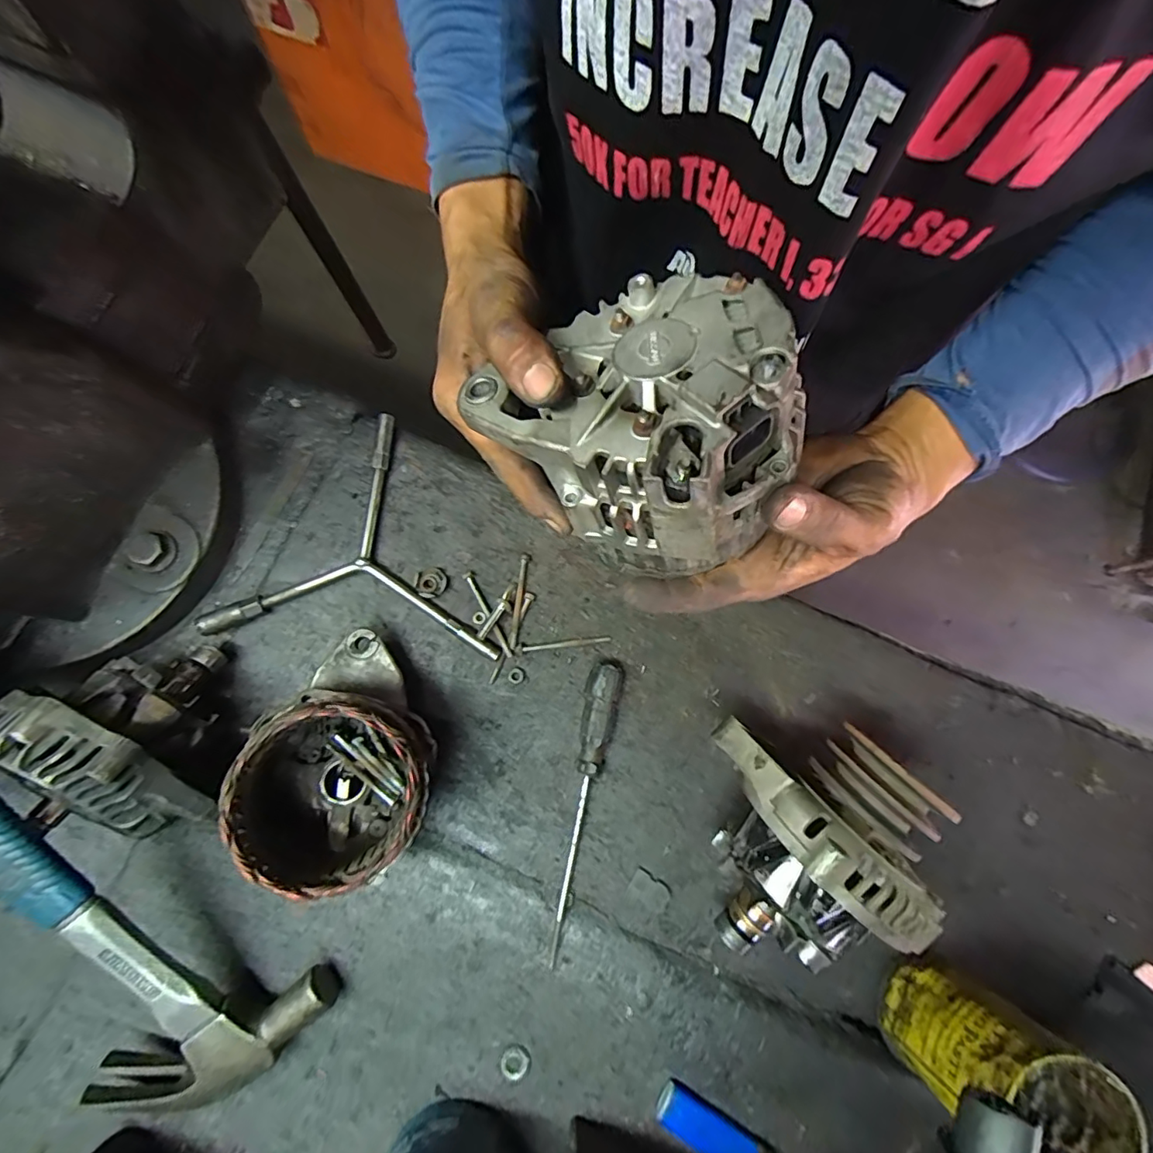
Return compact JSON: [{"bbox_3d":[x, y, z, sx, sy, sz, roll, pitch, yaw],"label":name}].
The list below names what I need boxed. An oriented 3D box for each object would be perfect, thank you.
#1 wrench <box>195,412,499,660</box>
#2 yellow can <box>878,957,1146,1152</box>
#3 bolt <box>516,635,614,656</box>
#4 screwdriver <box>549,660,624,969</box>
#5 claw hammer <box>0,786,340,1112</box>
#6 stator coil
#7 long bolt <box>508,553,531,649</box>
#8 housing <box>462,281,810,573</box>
[{"bbox_3d":[-0.177,-0.037,0.436,0.228,0.019,0.196,1,78,1],"label":"wrench"},{"bbox_3d":[0.254,0.299,0.328,0.075,0.111,0.073,30,80,7],"label":"yellow can"},{"bbox_3d":[-0.011,0.053,0.429,0.076,0.008,0.009,-9,77,-3],"label":"bolt"},{"bbox_3d":[0.005,0.167,0.395,0.027,0.023,0.210,11,78,3],"label":"screwdriver"},{"bbox_3d":[-0.302,0.189,0.316,0.133,0.041,0.333,-34,106,-8],"label":"claw hammer"},{"bbox_3d":[-0.142,0.129,0.324,0.105,0.061,0.108,0,78,1],"label":"stator coil"},{"bbox_3d":[-0.048,0.020,0.435,0.008,0.007,0.077,8,77,1],"label":"long bolt"},{"bbox_3d":[0.035,-0.080,0.268,0.154,0.082,0.127,17,73,27],"label":"housing"}]

